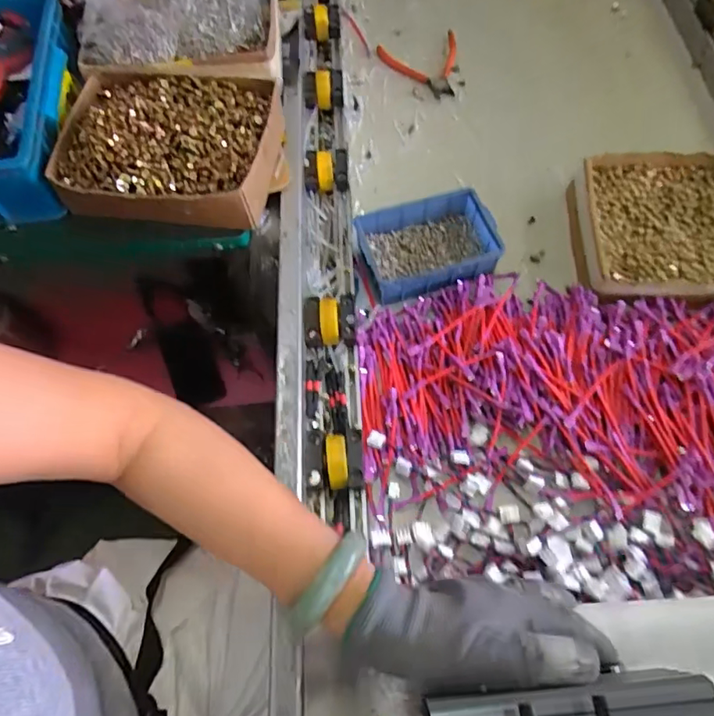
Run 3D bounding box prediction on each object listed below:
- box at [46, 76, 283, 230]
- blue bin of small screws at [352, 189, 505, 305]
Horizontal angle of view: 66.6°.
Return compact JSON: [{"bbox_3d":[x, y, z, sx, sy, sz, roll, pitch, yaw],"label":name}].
[{"bbox_3d":[-0.201,-0.220,0.577,0.228,0.065,0.188,7,63,6],"label":"box"},{"bbox_3d":[0.079,-0.127,0.609,0.147,0.043,0.101,-15,63,-5],"label":"blue bin of small screws"}]

